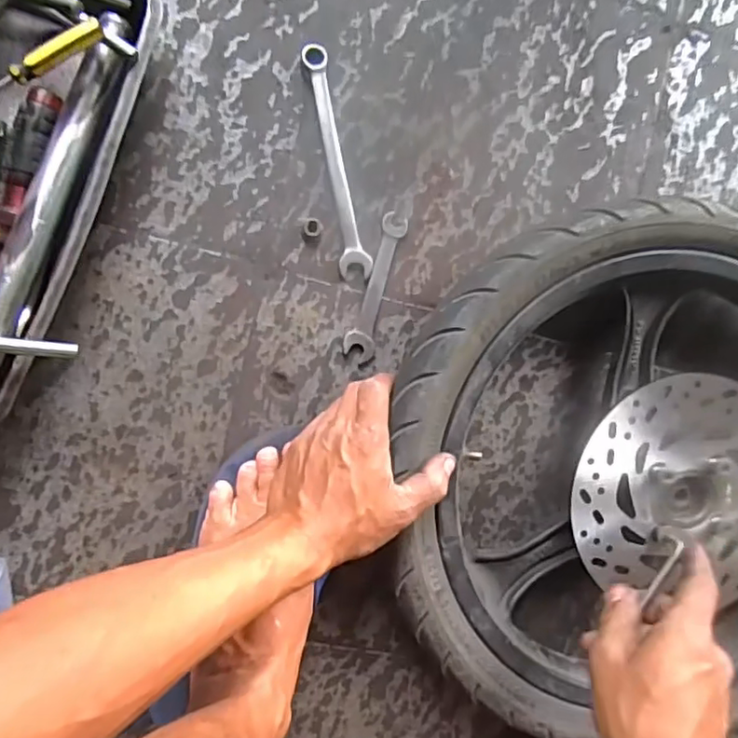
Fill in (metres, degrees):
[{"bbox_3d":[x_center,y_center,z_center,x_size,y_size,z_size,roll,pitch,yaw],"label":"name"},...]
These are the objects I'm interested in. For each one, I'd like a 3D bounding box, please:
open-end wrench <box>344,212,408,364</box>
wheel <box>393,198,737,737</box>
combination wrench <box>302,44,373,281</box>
[{"bbox_3d":[0.006,-0.068,0.499,0.024,0.005,0.123,15,89,-9],"label":"open-end wrench"},{"bbox_3d":[0.227,0.076,0.496,0.416,0.100,0.395,0,92,-9],"label":"wheel"},{"bbox_3d":[-0.025,-0.167,0.488,0.024,0.009,0.184,-11,94,-9],"label":"combination wrench"}]

